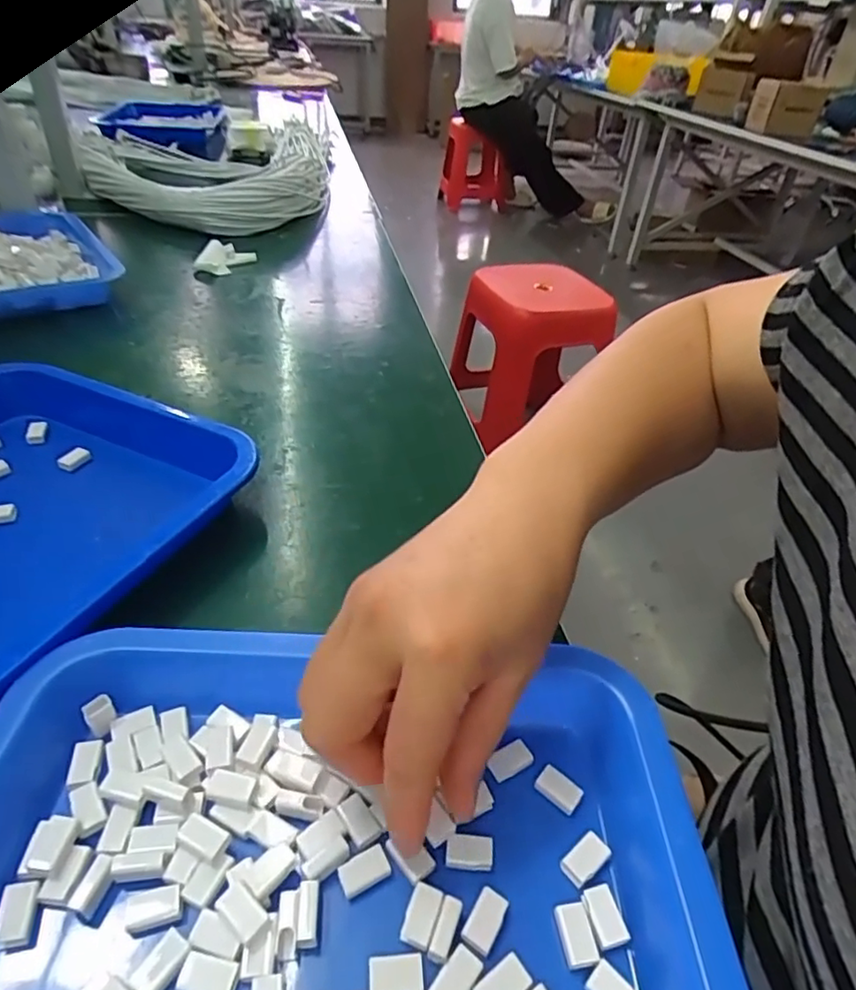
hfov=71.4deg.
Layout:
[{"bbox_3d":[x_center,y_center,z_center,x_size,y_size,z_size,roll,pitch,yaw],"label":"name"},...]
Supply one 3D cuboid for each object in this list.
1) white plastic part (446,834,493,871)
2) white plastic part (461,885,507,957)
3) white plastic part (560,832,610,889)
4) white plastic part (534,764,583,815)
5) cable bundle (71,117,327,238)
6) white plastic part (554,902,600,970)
[{"bbox_3d":[0.016,0.134,0.225,0.018,0.005,0.011,5,38,0],"label":"white plastic part"},{"bbox_3d":[0.020,0.147,0.207,0.011,0.004,0.018,23,42,22],"label":"white plastic part"},{"bbox_3d":[0.059,0.137,0.225,0.019,0.004,0.011,-25,47,-33],"label":"white plastic part"},{"bbox_3d":[0.054,0.121,0.245,0.018,0.004,0.011,30,45,29],"label":"white plastic part"},{"bbox_3d":[-0.350,-0.542,0.985,0.418,0.067,0.585,-8,40,-15],"label":"cable bundle"},{"bbox_3d":[0.051,0.152,0.206,0.011,0.004,0.018,-4,39,-11],"label":"white plastic part"}]

